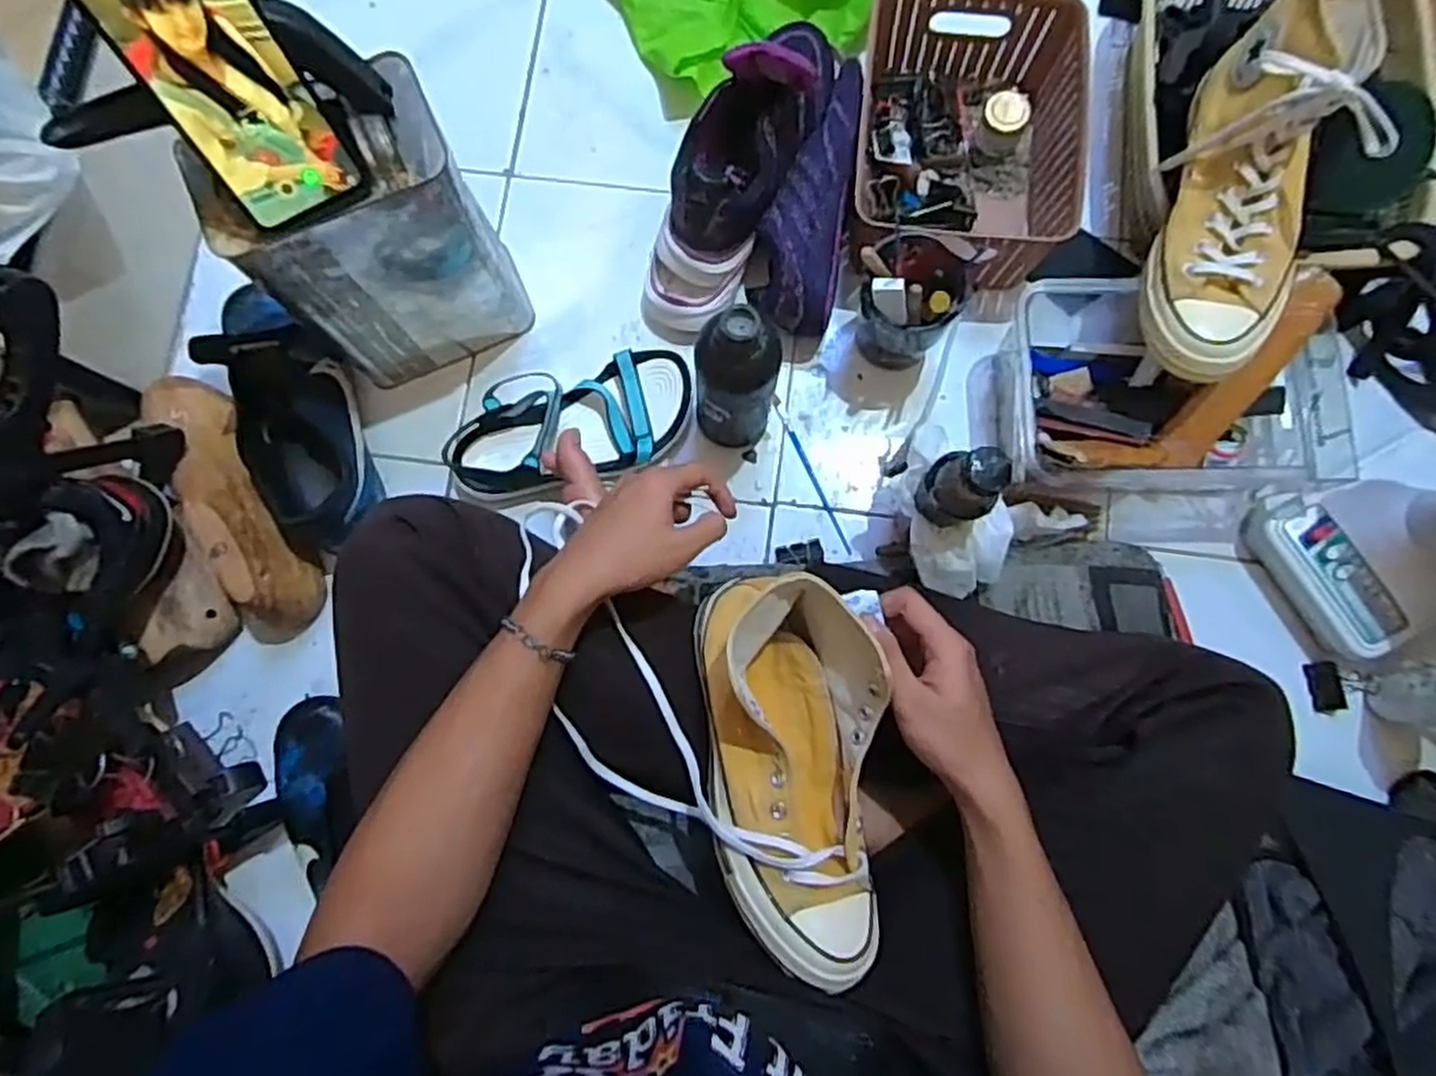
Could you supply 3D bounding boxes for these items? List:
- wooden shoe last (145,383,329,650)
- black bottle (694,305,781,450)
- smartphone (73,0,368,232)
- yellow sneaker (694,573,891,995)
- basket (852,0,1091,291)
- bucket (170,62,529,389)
[{"bbox_3d":[-0.432,-0.039,0.675,0.081,0.086,0.268,-27,81,-4],"label":"wooden shoe last"},{"bbox_3d":[0.015,-0.123,0.627,0.067,0.175,0.057,2,80,1],"label":"black bottle"},{"bbox_3d":[-0.280,-0.262,0.441,0.076,0.164,0.015,-27,52,-4],"label":"smartphone"},{"bbox_3d":[0.051,0.153,0.500,0.110,0.097,0.251,-6,83,0],"label":"yellow sneaker"},{"bbox_3d":[0.233,-0.362,0.711,0.210,0.094,0.248,8,81,2],"label":"basket"},{"bbox_3d":[-0.262,-0.226,0.615,0.165,0.243,0.097,-28,81,-4],"label":"bucket"}]

